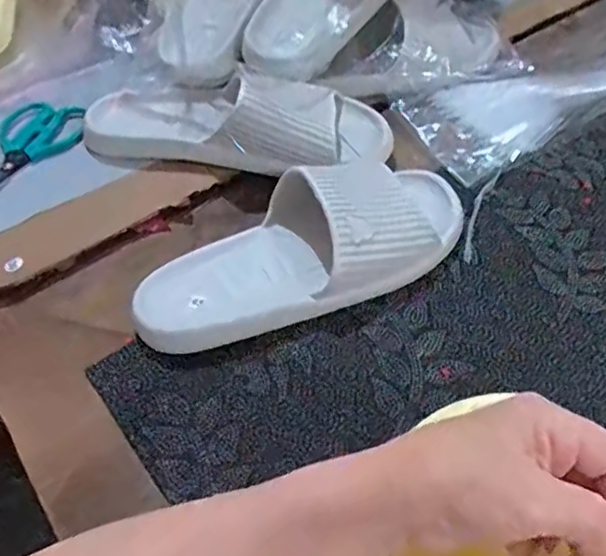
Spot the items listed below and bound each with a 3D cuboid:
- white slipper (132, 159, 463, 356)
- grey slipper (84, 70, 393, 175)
[{"bbox_3d":[0.001,-0.035,0.484,0.279,0.063,0.129,-20,51,-15],"label":"white slipper"},{"bbox_3d":[-0.065,-0.158,0.563,0.281,0.070,0.093,3,49,5],"label":"grey slipper"}]

